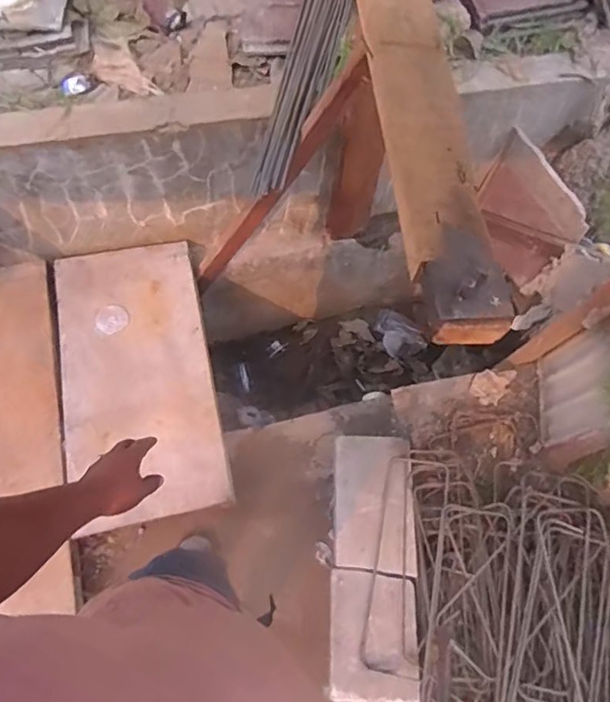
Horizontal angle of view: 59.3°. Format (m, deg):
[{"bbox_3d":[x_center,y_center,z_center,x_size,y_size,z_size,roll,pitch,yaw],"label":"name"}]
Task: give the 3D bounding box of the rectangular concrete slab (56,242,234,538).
[{"bbox_3d":[-0.485,0.068,1.565,0.427,0.033,0.830,-10,73,-9],"label":"rectangular concrete slab"}]

